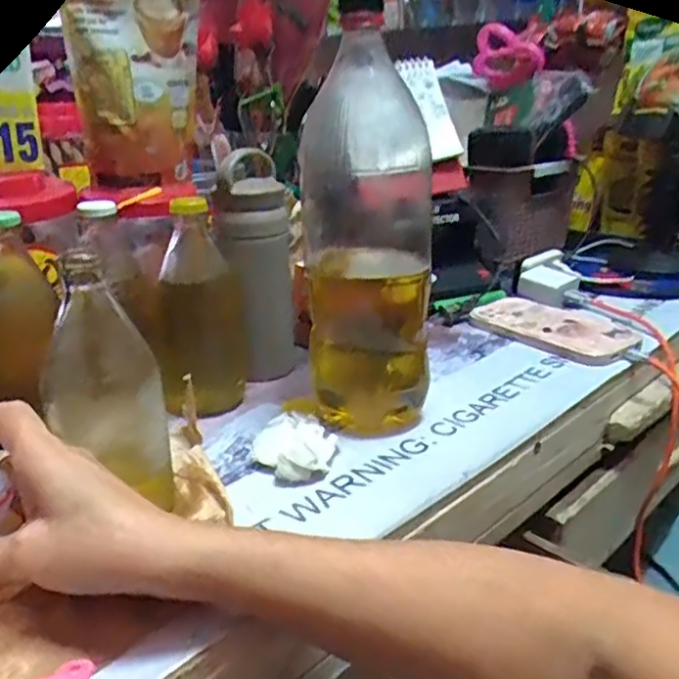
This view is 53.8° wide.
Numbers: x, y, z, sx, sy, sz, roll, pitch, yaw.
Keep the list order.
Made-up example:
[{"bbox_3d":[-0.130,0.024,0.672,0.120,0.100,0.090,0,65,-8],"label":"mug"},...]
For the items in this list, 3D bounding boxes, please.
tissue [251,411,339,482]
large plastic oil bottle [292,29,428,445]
[{"bbox_3d":[-0.033,0.077,0.486,0.058,0.022,0.074,-3,22,-4],"label":"tissue"},{"bbox_3d":[0.018,-0.062,0.499,0.097,0.266,0.082,-1,22,1],"label":"large plastic oil bottle"}]

